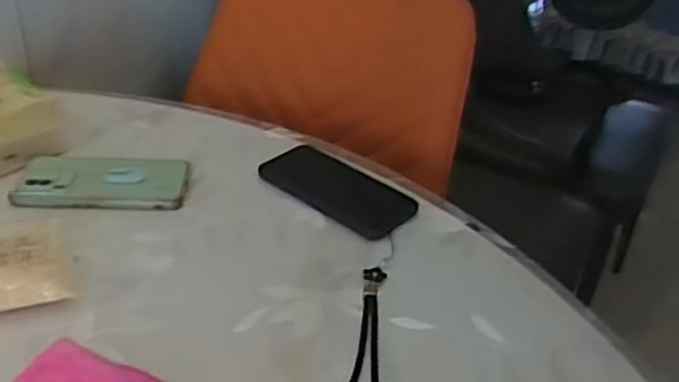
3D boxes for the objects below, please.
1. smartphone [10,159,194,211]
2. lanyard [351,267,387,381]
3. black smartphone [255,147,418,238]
[{"bbox_3d":[-0.229,-0.011,0.688,0.158,0.008,0.072,0,36,-10],"label":"smartphone"},{"bbox_3d":[0.023,0.110,0.557,0.022,0.006,0.148,8,35,1],"label":"lanyard"},{"bbox_3d":[-0.003,-0.003,0.703,0.156,0.016,0.071,27,40,26],"label":"black smartphone"}]

